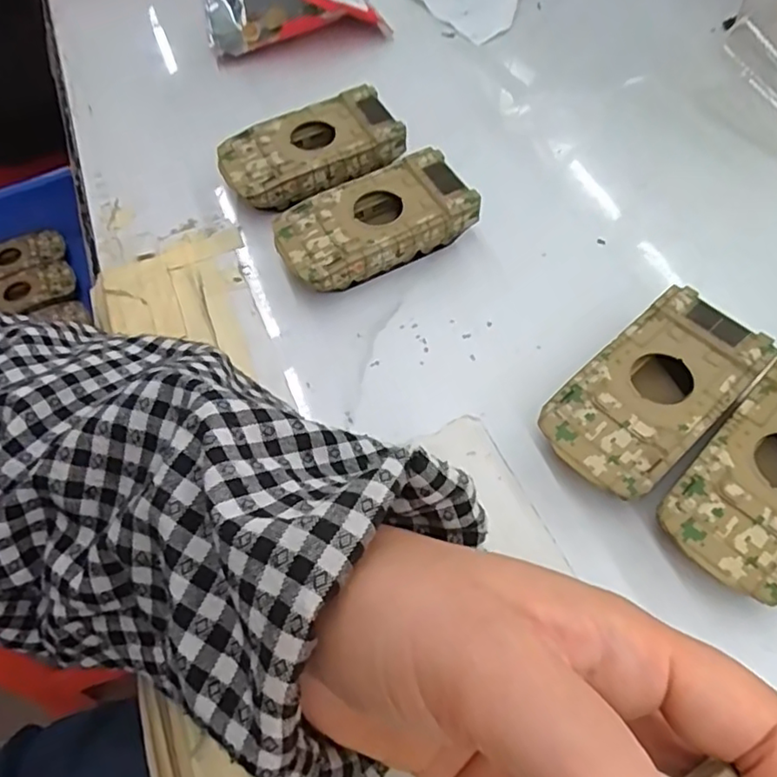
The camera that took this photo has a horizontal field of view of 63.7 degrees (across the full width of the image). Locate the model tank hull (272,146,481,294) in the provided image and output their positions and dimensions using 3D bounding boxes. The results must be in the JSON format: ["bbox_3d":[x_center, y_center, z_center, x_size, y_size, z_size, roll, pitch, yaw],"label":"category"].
[{"bbox_3d":[-0.007,-0.081,0.316,0.095,0.028,0.047,-25,60,-10],"label":"model tank hull"}]

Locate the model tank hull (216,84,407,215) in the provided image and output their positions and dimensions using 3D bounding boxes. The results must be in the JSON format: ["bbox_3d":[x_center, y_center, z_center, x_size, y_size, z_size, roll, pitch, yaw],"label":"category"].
[{"bbox_3d":[-0.040,-0.126,0.343,0.096,0.027,0.052,-22,60,-9],"label":"model tank hull"}]

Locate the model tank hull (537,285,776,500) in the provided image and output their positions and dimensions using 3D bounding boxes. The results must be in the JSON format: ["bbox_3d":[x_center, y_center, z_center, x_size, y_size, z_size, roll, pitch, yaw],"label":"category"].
[{"bbox_3d":[0.107,0.004,0.258,0.093,0.025,0.050,-39,63,-17],"label":"model tank hull"}]

